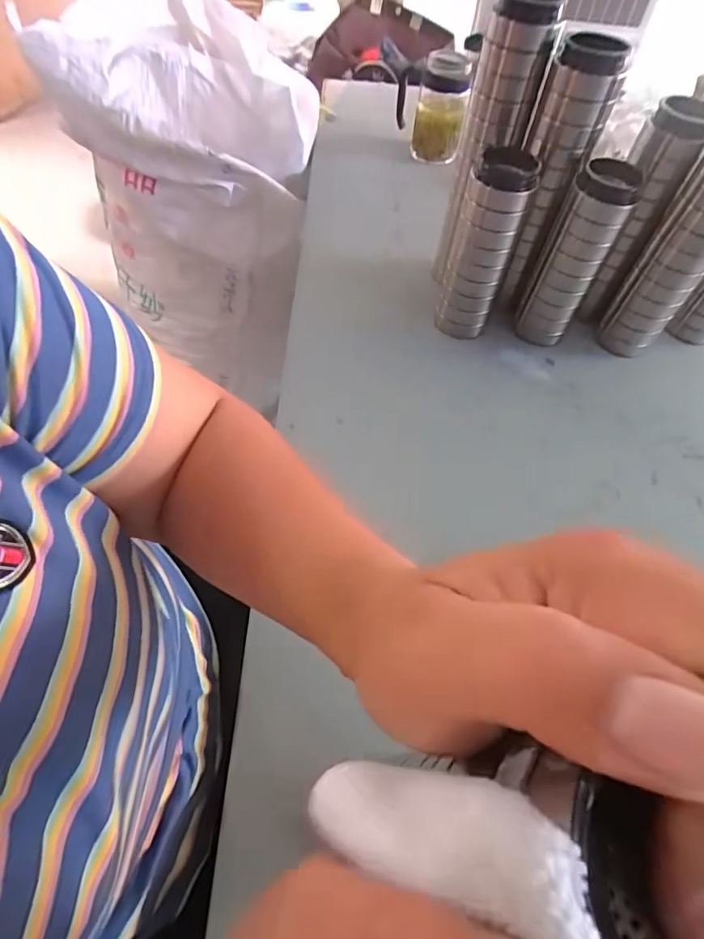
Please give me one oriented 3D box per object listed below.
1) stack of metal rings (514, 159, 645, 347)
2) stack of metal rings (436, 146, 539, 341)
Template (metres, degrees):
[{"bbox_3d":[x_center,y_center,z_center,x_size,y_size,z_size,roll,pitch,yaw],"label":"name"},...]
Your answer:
[{"bbox_3d":[0.239,-0.226,0.532,0.062,0.184,0.053,22,57,10],"label":"stack of metal rings"},{"bbox_3d":[0.140,-0.239,0.532,0.063,0.188,0.056,11,56,3],"label":"stack of metal rings"}]

